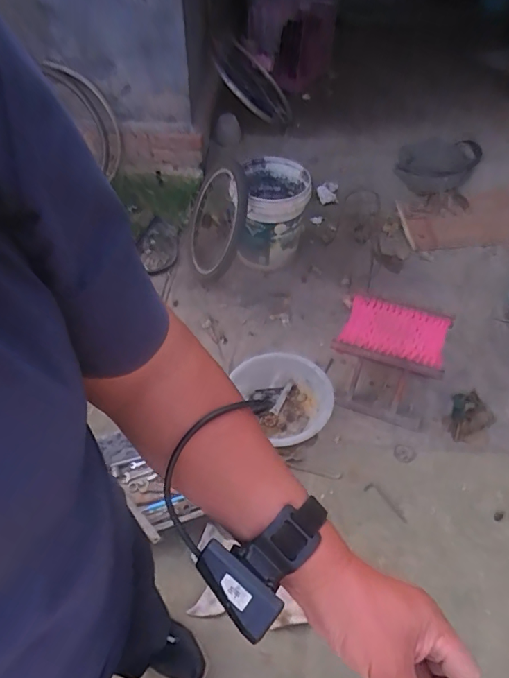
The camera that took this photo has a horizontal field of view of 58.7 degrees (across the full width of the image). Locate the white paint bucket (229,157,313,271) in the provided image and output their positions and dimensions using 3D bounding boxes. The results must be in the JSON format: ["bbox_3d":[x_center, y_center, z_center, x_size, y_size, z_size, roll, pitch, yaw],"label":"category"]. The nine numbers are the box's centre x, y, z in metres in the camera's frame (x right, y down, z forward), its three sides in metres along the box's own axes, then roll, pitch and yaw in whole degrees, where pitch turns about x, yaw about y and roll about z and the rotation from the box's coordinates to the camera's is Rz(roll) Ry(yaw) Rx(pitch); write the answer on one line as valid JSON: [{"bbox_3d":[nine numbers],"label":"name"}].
[{"bbox_3d":[0.067,-0.508,1.881,0.305,0.347,0.309,0,51,1],"label":"white paint bucket"}]

